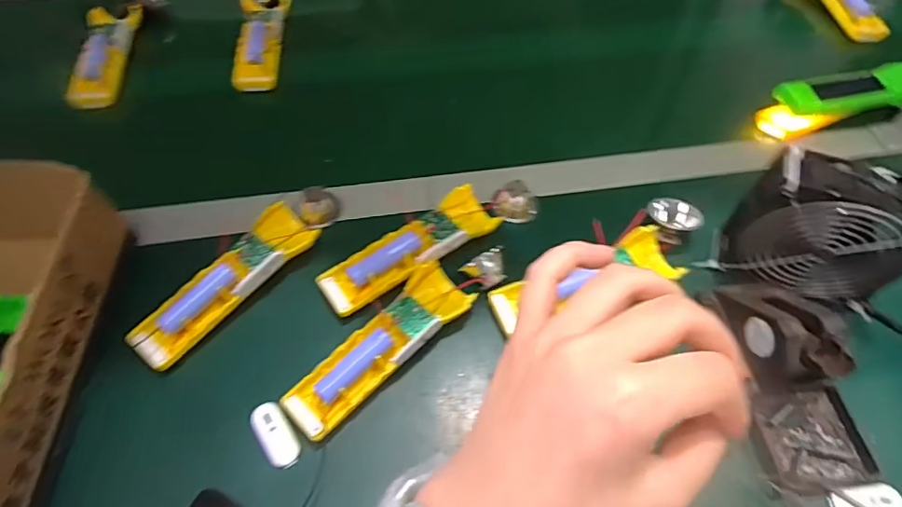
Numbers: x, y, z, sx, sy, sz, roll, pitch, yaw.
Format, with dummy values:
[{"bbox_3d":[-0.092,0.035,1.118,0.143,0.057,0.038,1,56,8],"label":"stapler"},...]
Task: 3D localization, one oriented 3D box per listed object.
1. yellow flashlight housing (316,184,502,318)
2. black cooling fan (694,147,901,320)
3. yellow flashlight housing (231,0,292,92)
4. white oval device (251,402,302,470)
[{"bbox_3d":[-0.033,-0.005,0.458,0.162,0.024,0.045,-30,62,-21],"label":"yellow flashlight housing"},{"bbox_3d":[0.295,-0.016,0.421,0.123,0.118,0.051,20,57,11],"label":"black cooling fan"},{"bbox_3d":[-0.228,-0.263,0.639,0.055,0.031,0.169,-4,56,-5],"label":"yellow flashlight housing"},{"bbox_3d":[-0.127,0.132,0.386,0.024,0.016,0.048,-29,61,-20],"label":"white oval device"}]

